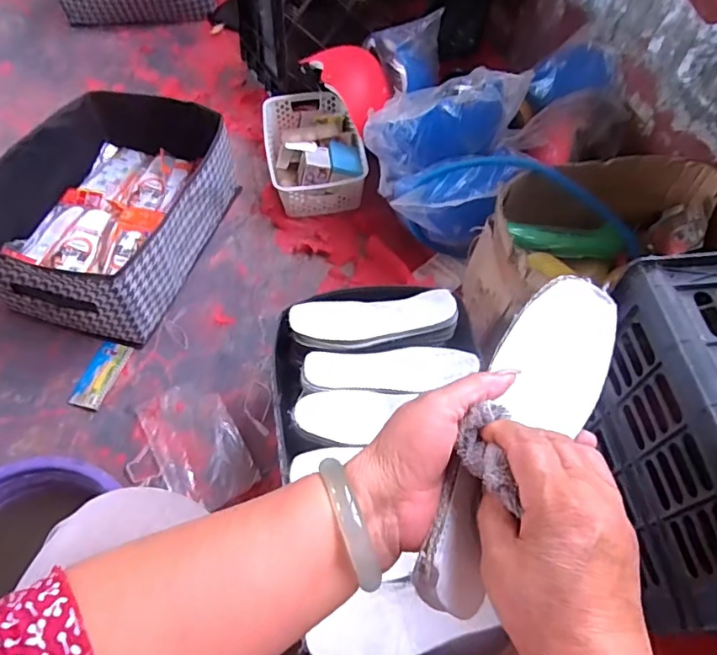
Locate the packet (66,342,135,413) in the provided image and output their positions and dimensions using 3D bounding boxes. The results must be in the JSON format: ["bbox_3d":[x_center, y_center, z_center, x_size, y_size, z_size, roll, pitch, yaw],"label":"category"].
[{"bbox_3d":[-0.431,0.078,0.890,0.055,0.013,0.121,16,61,9],"label":"packet"}]

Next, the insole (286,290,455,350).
[{"bbox_3d":[0.024,-0.008,0.746,0.229,0.019,0.072,-6,68,-6],"label":"insole"}]

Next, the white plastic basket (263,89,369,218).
[{"bbox_3d":[-0.093,-0.384,1.134,0.197,0.090,0.302,-11,59,-8],"label":"white plastic basket"}]

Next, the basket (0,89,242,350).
[{"bbox_3d":[-0.436,-0.223,0.973,0.324,0.181,0.459,16,59,8],"label":"basket"}]

